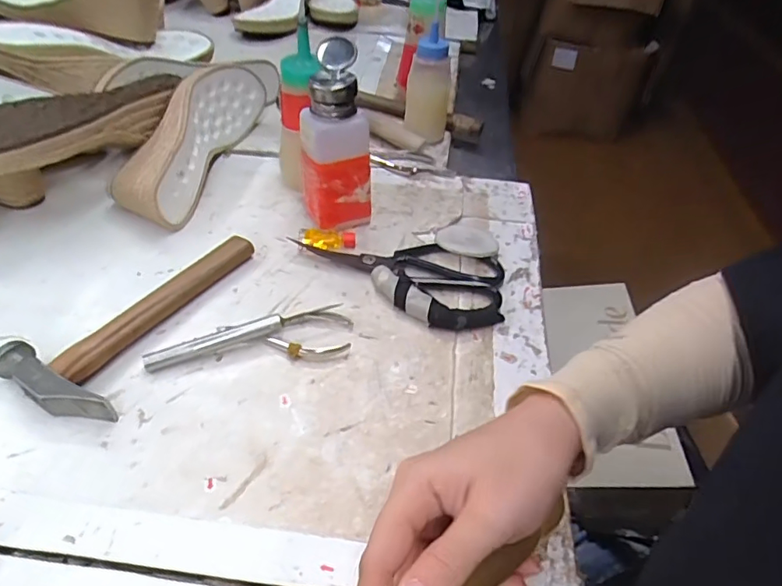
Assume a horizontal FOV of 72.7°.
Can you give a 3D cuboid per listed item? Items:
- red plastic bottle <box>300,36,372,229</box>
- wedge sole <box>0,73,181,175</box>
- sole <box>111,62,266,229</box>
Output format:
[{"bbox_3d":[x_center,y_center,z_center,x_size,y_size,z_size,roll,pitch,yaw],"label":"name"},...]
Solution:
[{"bbox_3d":[-0.052,-0.135,0.482,0.059,0.154,0.064,-7,44,-11],"label":"red plastic bottle"},{"bbox_3d":[-0.296,-0.164,0.502,0.090,0.046,0.212,15,45,10],"label":"wedge sole"},{"bbox_3d":[-0.210,-0.167,0.556,0.074,0.083,0.233,9,44,5],"label":"sole"}]

